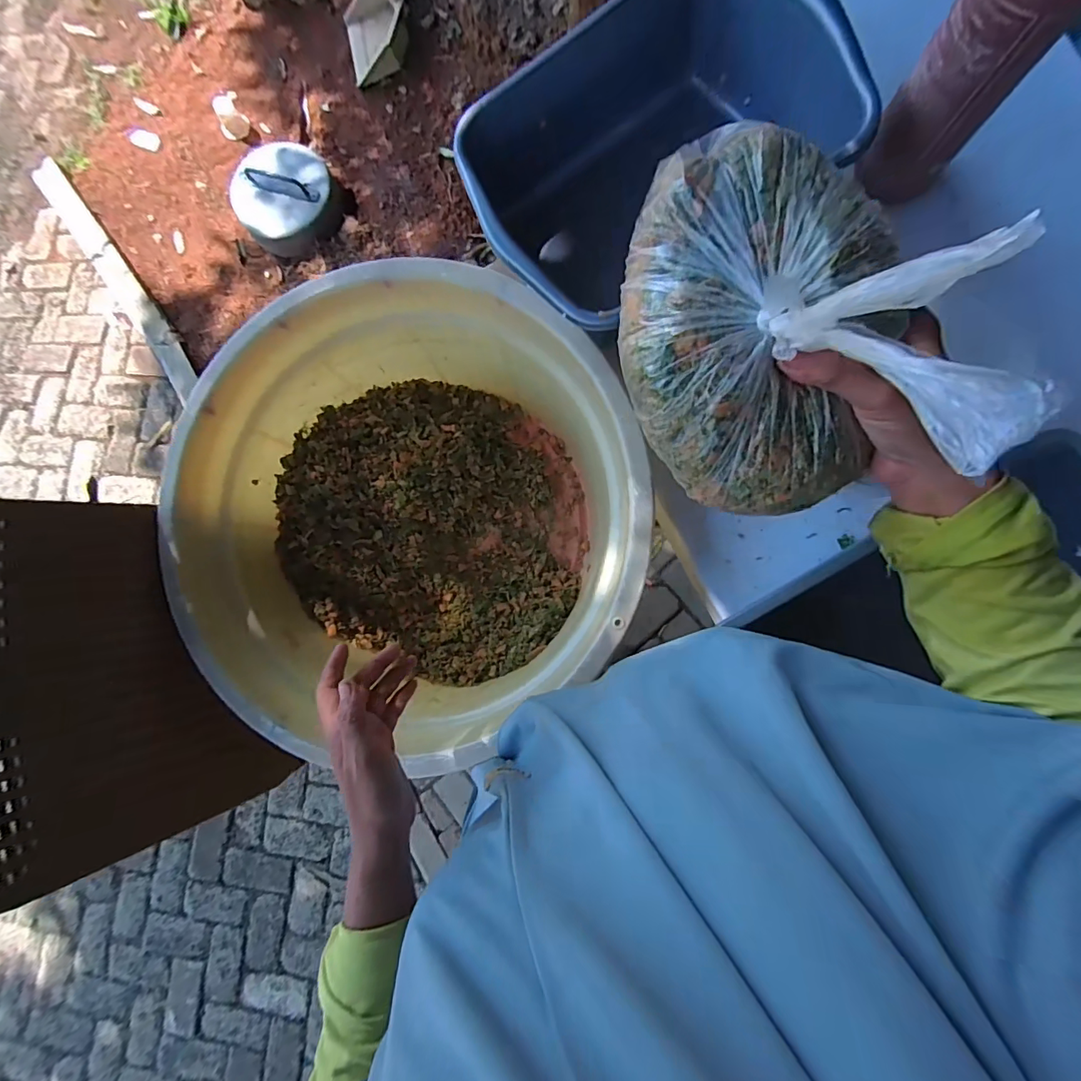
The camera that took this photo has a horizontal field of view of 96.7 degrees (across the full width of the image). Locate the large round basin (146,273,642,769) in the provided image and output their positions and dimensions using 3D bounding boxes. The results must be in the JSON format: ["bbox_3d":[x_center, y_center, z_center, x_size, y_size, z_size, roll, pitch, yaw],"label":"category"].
[{"bbox_3d":[-0.158,-0.020,0.618,0.499,0.239,0.517,0,85,4],"label":"large round basin"}]

